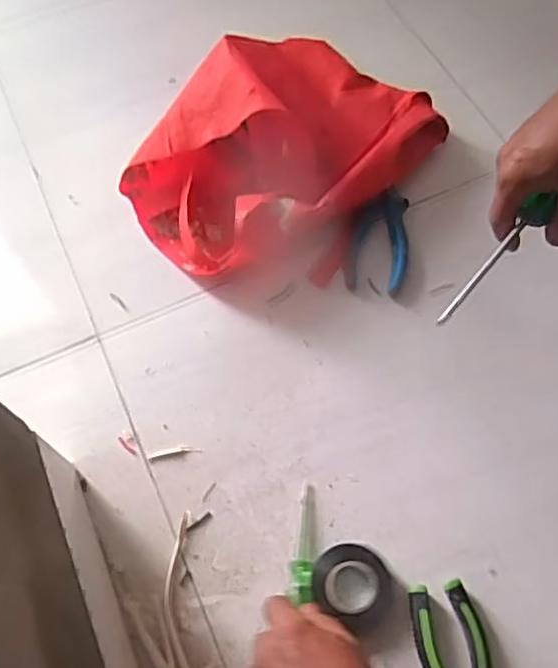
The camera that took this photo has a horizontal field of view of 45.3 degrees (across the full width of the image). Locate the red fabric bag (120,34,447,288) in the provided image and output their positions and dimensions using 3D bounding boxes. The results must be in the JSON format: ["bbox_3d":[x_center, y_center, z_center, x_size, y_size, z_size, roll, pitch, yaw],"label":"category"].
[{"bbox_3d":[0.012,-0.210,0.701,0.234,0.105,0.335,34,67,17],"label":"red fabric bag"}]

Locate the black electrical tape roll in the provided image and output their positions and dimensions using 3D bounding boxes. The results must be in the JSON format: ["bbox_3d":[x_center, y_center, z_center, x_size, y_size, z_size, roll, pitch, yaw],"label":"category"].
[{"bbox_3d":[0.059,0.202,0.546,0.061,0.019,0.055,27,67,15],"label":"black electrical tape roll"}]

